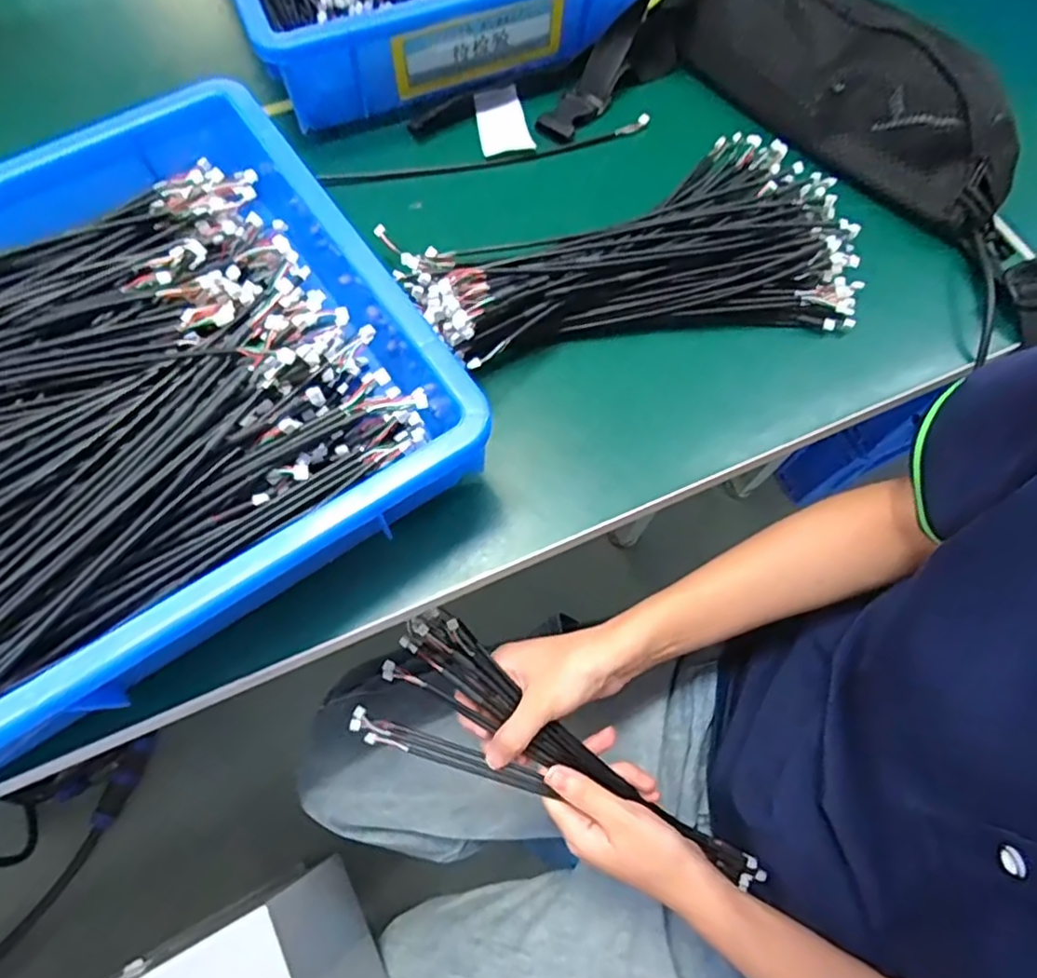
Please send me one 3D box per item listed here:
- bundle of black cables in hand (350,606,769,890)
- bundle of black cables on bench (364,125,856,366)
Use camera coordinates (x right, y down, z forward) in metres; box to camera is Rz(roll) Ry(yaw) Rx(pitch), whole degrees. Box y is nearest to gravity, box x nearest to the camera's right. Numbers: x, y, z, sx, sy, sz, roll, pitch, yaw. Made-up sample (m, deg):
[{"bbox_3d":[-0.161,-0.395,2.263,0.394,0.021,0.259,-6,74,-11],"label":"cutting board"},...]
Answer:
[{"bbox_3d":[0.034,0.188,0.407,0.280,0.034,0.086,33,71,-2],"label":"bundle of black cables in hand"},{"bbox_3d":[0.079,-0.148,0.400,0.285,0.041,0.157,-20,71,-9],"label":"bundle of black cables on bench"}]

